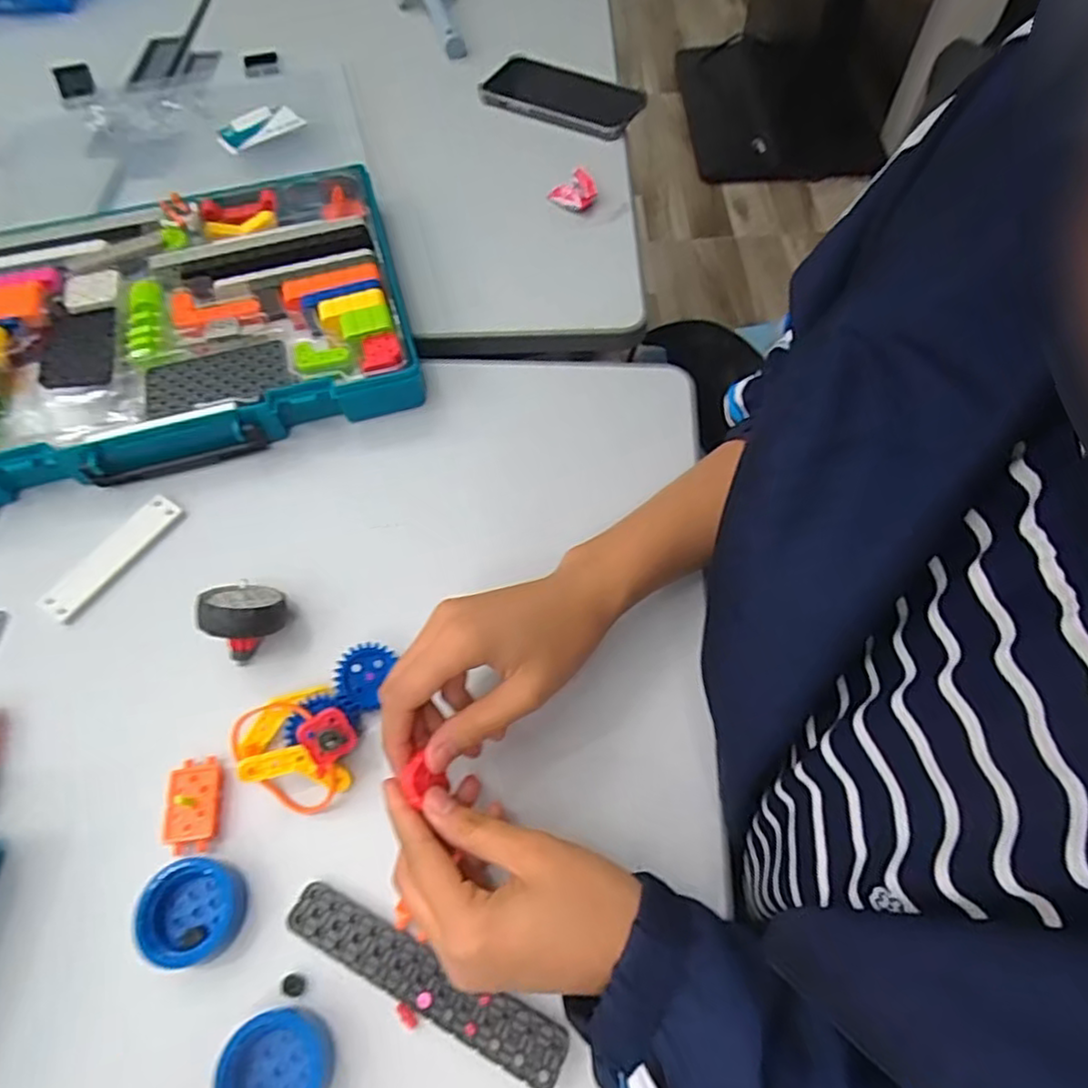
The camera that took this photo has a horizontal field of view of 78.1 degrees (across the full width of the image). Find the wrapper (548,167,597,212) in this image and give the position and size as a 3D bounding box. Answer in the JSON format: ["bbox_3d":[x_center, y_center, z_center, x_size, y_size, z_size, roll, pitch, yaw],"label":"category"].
[{"bbox_3d":[0.031,-0.323,0.615,0.037,0.019,0.041,-27,63,-12],"label":"wrapper"}]

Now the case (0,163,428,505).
[{"bbox_3d":[-0.295,-0.173,0.526,0.358,0.044,0.260,-15,62,-6],"label":"case"}]

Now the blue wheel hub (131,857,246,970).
[{"bbox_3d":[-0.180,0.187,0.342,0.044,0.021,0.048,-1,61,2],"label":"blue wheel hub"}]

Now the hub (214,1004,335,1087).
[{"bbox_3d":[-0.123,0.241,0.307,0.045,0.022,0.046,-1,61,2],"label":"hub"}]

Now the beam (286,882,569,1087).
[{"bbox_3d":[-0.059,0.212,0.328,0.148,0.013,0.025,22,64,14],"label":"beam"}]

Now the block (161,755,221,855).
[{"bbox_3d":[-0.192,0.141,0.367,0.025,0.019,0.047,-11,61,-4],"label":"block"}]

